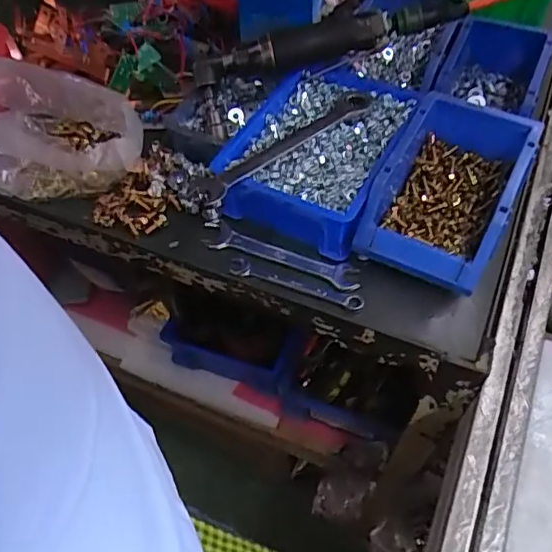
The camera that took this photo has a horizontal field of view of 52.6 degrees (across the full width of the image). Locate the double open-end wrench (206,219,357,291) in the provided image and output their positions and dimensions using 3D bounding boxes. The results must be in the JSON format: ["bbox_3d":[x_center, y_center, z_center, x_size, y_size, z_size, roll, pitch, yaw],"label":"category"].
[{"bbox_3d":[0.003,-0.023,0.534,0.158,0.008,0.031,17,57,14],"label":"double open-end wrench"}]

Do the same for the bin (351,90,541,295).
[{"bbox_3d":[0.159,-0.078,0.519,0.109,0.086,0.178,24,59,18],"label":"bin"}]

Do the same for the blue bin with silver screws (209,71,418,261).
[{"bbox_3d":[0.042,-0.125,0.573,0.147,0.066,0.200,21,58,16],"label":"blue bin with silver screws"}]

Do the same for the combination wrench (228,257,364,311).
[{"bbox_3d":[0.017,0.007,0.505,0.126,0.006,0.022,19,57,15],"label":"combination wrench"}]

